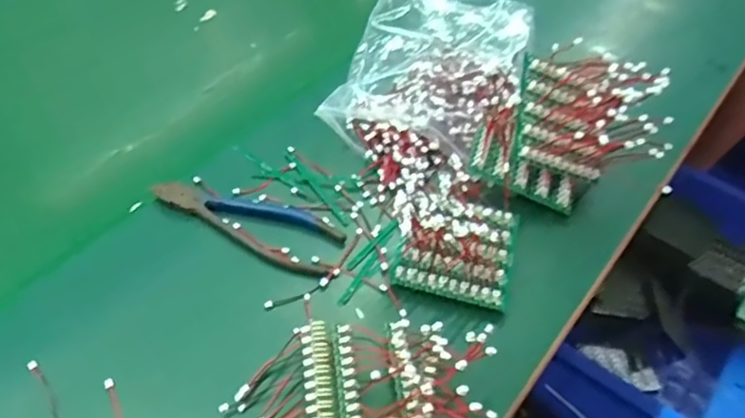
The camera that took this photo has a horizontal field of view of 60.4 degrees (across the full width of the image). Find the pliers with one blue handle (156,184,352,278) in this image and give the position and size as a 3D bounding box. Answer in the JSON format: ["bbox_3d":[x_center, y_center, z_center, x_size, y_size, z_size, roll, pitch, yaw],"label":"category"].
[{"bbox_3d":[-0.091,0.005,0.467,0.139,0.015,0.047,23,51,15],"label":"pliers with one blue handle"}]

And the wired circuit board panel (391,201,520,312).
[{"bbox_3d":[0.062,0.023,0.452,0.076,0.029,0.082,15,49,8],"label":"wired circuit board panel"}]

